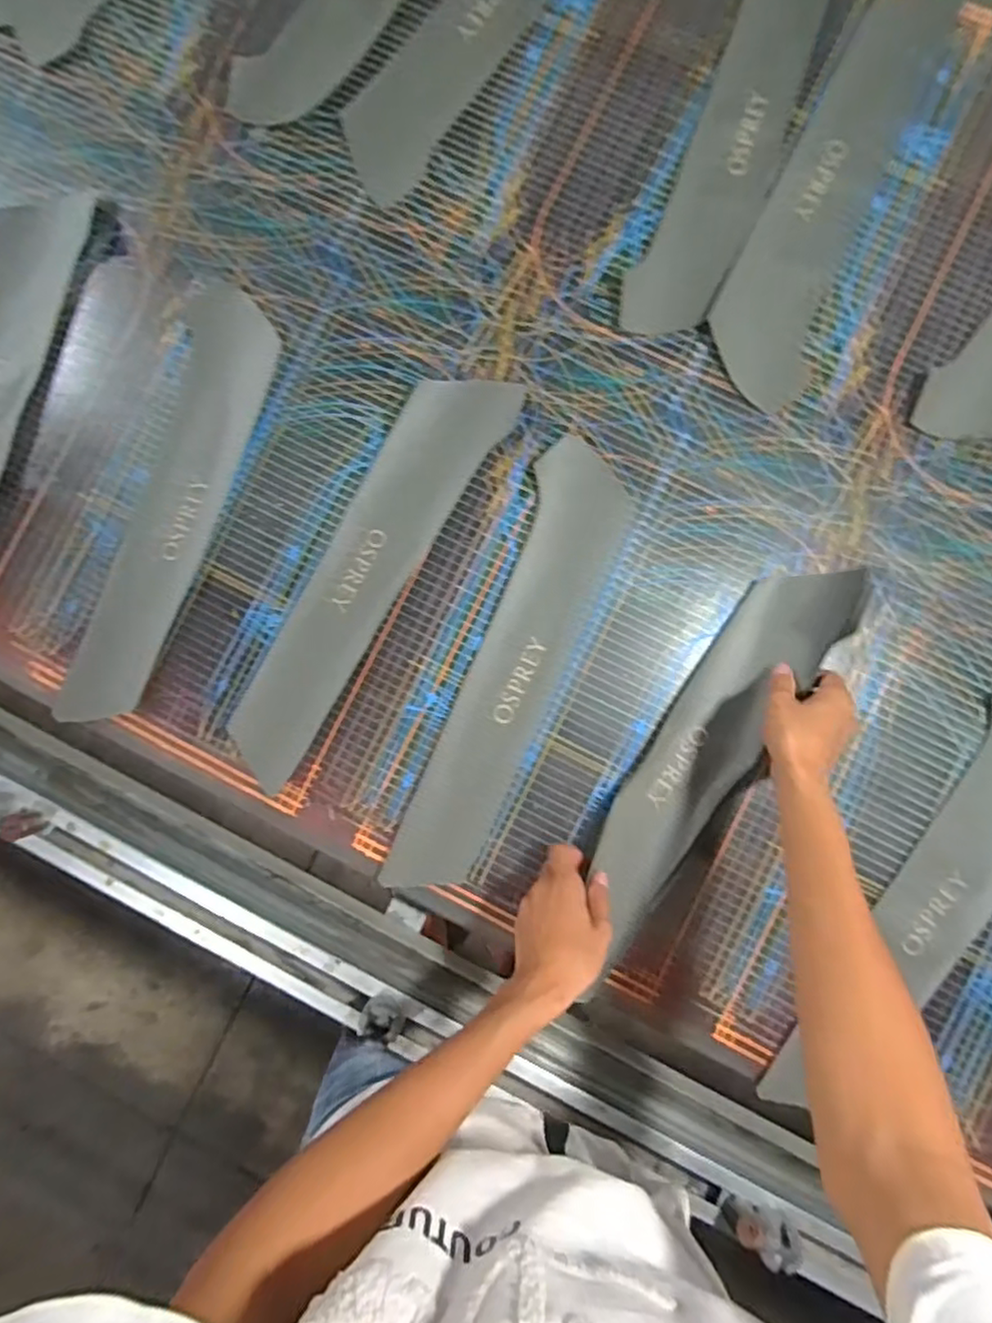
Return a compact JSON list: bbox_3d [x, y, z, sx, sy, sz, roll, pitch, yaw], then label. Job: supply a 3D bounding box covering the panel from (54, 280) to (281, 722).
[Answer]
[{"bbox_3d":[-0.326,-0.160,0.659,0.105,0.012,0.454,18,85,6],"label":"panel"}]

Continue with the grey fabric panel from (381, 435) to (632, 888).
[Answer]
[{"bbox_3d":[0.019,0.009,0.624,0.099,0.048,0.459,21,87,4],"label":"grey fabric panel"}]

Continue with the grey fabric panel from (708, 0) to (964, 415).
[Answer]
[{"bbox_3d":[0.333,-0.473,0.655,0.109,0.014,0.449,24,86,6],"label":"grey fabric panel"}]

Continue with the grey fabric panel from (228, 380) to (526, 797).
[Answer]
[{"bbox_3d":[-0.135,-0.092,0.644,0.110,0.033,0.442,31,86,7],"label":"grey fabric panel"}]

